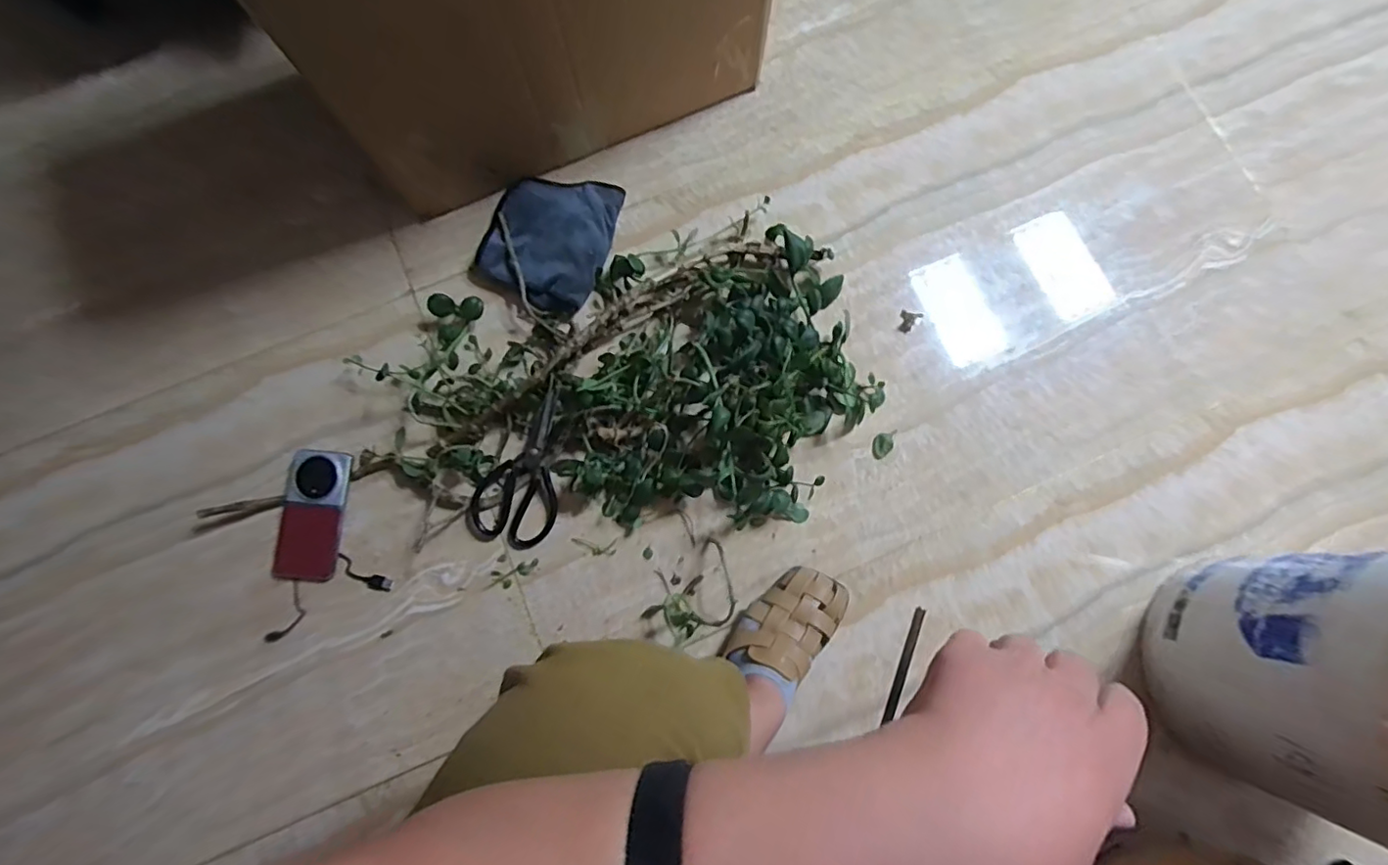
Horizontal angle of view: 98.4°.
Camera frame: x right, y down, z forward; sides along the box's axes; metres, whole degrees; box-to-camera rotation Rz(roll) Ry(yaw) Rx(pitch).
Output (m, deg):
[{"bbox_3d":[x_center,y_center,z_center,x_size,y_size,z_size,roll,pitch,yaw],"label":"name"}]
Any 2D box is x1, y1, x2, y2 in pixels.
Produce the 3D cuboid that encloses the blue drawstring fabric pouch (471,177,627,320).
[{"bbox_3d":[-0.211,-0.287,0.856,0.174,0.068,0.206,18,79,3],"label":"blue drawstring fabric pouch"}]

